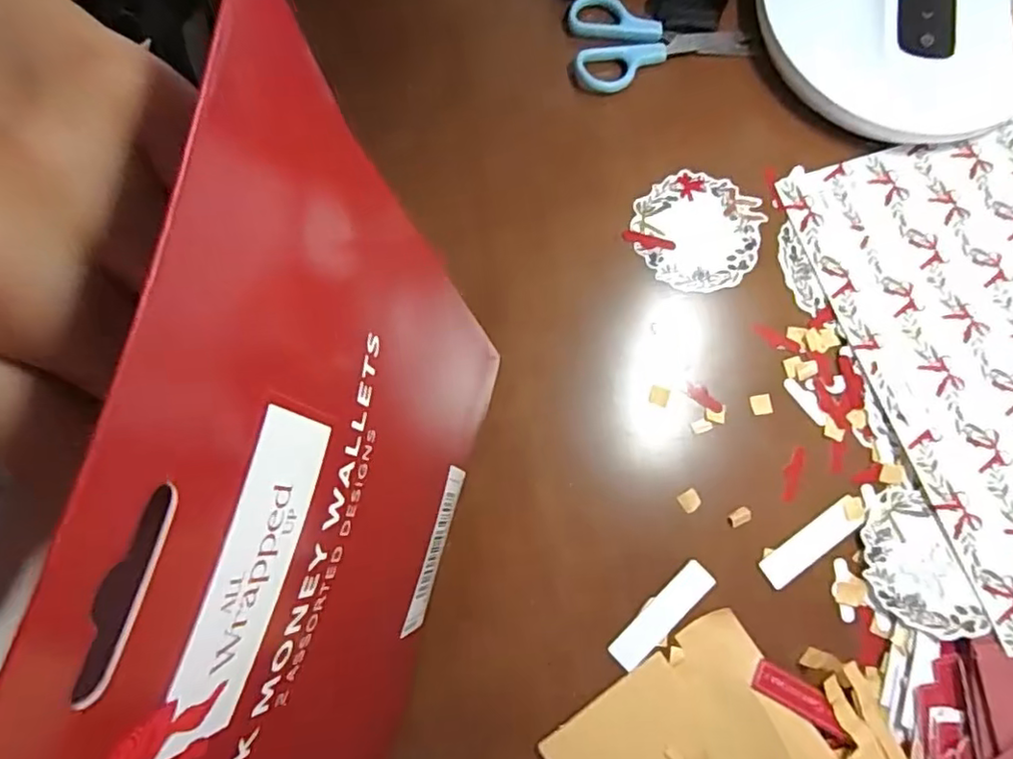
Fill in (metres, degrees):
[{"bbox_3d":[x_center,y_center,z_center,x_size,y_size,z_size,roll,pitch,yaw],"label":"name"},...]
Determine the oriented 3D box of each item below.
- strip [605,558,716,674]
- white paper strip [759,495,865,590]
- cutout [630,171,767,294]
[{"bbox_3d":[0.075,0.113,0.293,0.059,0.004,0.016,-42,83,-9],"label":"strip"},{"bbox_3d":[0.151,0.082,0.303,0.057,0.004,0.016,-33,82,-8],"label":"white paper strip"},{"bbox_3d":[0.105,-0.081,0.334,0.066,0.005,0.068,0,79,-2],"label":"cutout"}]

